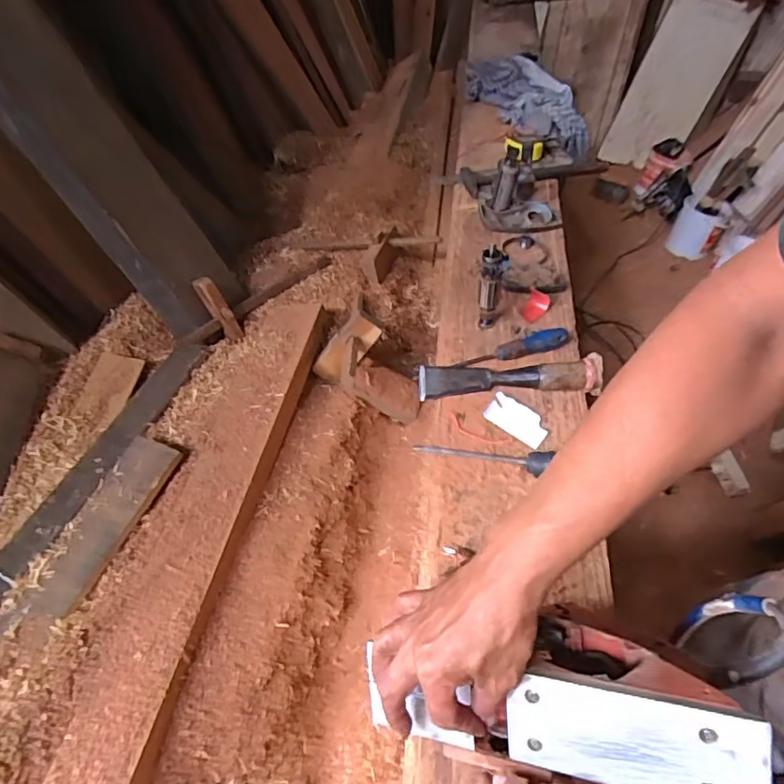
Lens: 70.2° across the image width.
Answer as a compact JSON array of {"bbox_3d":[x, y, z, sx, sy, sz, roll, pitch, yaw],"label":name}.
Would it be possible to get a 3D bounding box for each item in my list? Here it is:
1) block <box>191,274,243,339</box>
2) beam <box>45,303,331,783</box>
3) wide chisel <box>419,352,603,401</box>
[{"bbox_3d":[-0.317,-0.155,1.028,0.030,0.124,0.030,-43,24,-30],"label":"block"},{"bbox_3d":[-0.252,0.138,0.800,0.151,0.055,0.777,3,51,15],"label":"beam"},{"bbox_3d":[0.158,-0.020,0.757,0.240,0.031,0.051,-3,53,9],"label":"wide chisel"}]

